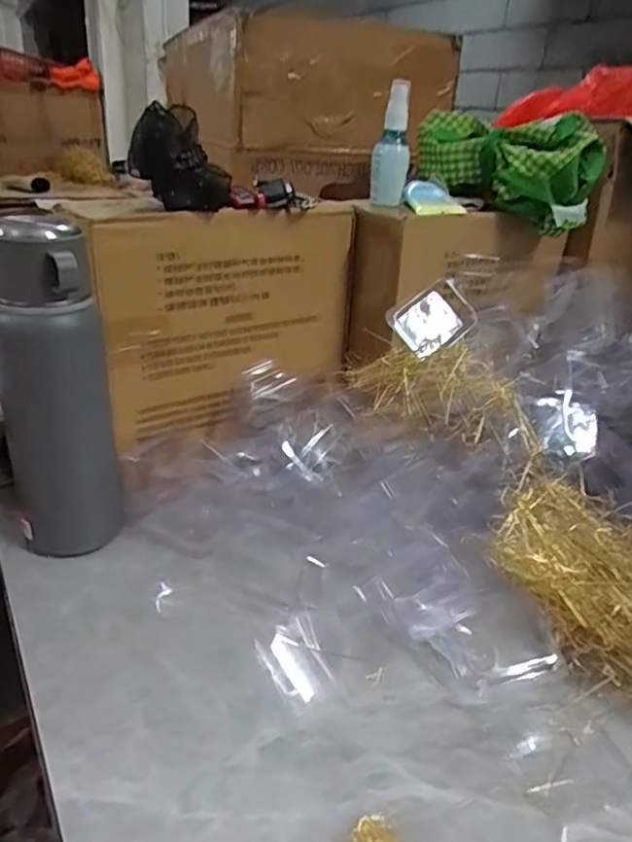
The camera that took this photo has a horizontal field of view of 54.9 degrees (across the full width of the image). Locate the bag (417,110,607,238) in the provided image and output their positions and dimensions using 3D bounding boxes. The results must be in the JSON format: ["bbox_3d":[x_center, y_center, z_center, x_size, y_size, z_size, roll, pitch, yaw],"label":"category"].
[{"bbox_3d":[0.210,-0.285,0.687,0.110,0.100,0.191,-10,30,-27],"label":"bag"}]

